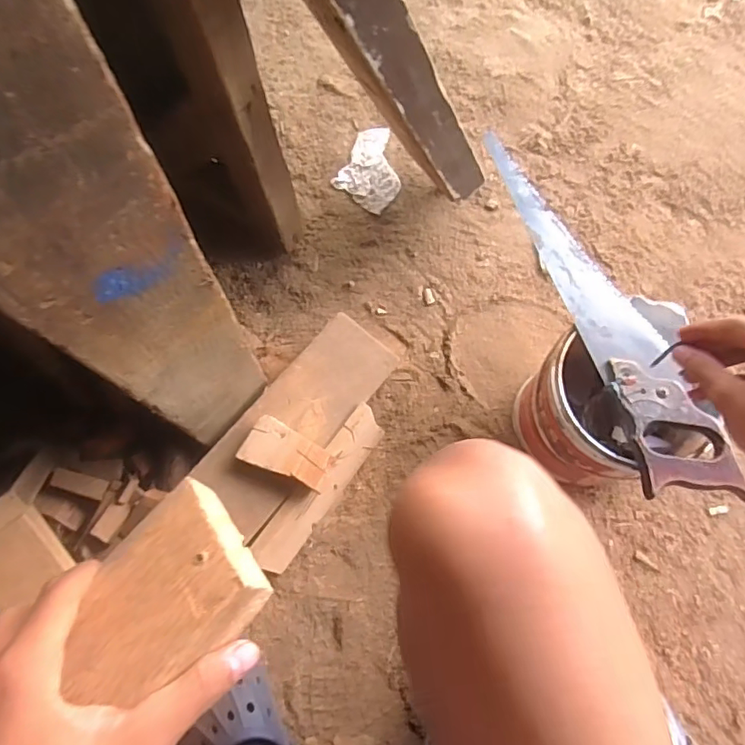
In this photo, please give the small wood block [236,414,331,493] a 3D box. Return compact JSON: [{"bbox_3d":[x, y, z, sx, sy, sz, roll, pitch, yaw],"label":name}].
[{"bbox_3d":[-0.097,0.095,0.621,0.098,0.018,0.056,28,72,8],"label":"small wood block"}]

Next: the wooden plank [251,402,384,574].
[{"bbox_3d":[-0.063,0.149,0.678,0.023,0.087,0.224,32,76,31],"label":"wooden plank"}]

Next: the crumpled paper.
[{"bbox_3d":[0.005,-0.332,0.873,0.099,0.014,0.141,26,72,8],"label":"crumpled paper"}]

